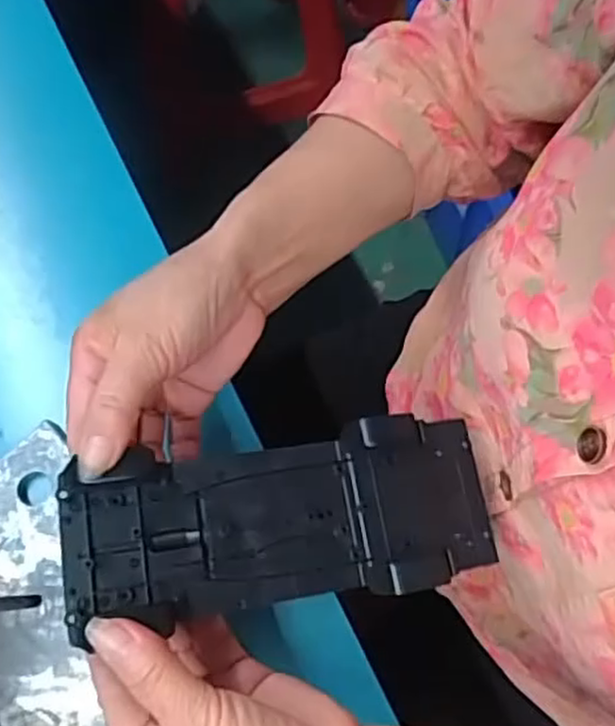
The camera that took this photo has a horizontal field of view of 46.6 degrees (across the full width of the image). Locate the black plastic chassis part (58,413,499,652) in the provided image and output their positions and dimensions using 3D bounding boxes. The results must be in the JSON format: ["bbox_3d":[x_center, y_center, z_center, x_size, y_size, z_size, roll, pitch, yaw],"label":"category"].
[{"bbox_3d":[-0.009,0.070,0.322,0.192,0.017,0.073,-6,71,-13],"label":"black plastic chassis part"}]

